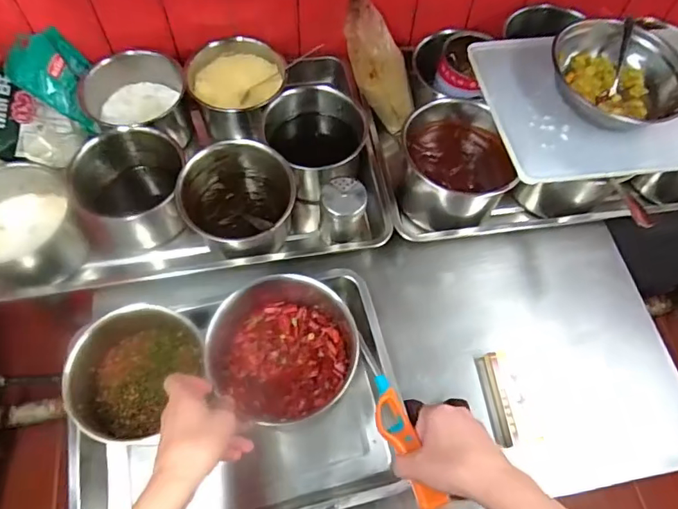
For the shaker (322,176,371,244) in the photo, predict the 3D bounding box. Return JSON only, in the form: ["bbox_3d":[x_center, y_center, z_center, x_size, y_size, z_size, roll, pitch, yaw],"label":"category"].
[{"bbox_3d":[0.013,-0.063,0.732,0.070,0.112,0.058,2,61,-1],"label":"shaker"}]

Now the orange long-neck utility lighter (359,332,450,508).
[{"bbox_3d":[0.063,0.189,0.597,0.039,0.031,0.219,-14,47,-10],"label":"orange long-neck utility lighter"}]

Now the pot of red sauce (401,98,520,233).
[{"bbox_3d":[0.166,-0.135,0.773,0.143,0.134,0.156,1,61,-2],"label":"pot of red sauce"}]

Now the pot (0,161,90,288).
[{"bbox_3d":[-0.442,-0.040,0.695,0.145,0.122,0.153,1,61,-2],"label":"pot"}]

